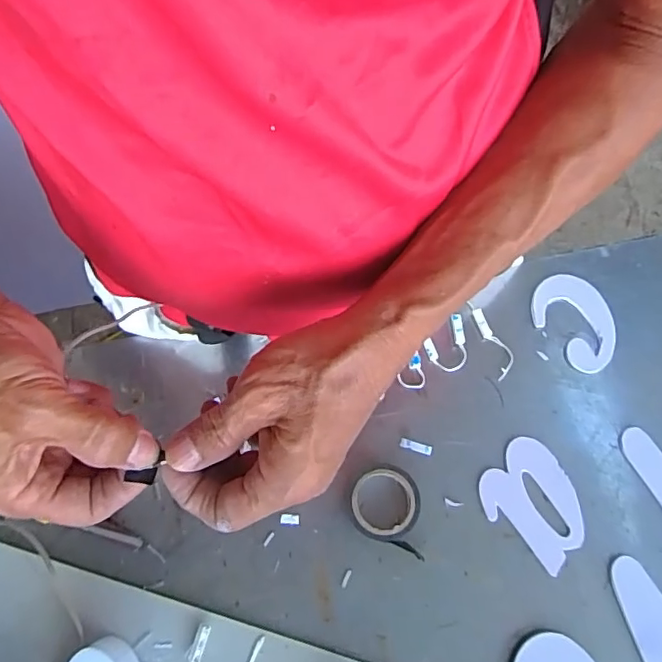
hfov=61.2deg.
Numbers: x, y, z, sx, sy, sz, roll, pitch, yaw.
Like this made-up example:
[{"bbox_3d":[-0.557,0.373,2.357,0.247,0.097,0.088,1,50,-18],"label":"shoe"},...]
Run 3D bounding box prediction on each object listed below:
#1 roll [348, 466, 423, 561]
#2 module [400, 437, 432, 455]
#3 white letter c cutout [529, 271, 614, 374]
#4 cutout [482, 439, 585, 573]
[{"bbox_3d":[0.042,0.139,0.432,0.053,0.021,0.067,0,71,0],"label":"roll"},{"bbox_3d":[0.069,0.094,0.457,0.026,0.004,0.008,16,71,6],"label":"module"},{"bbox_3d":[0.214,-0.010,0.486,0.058,0.009,0.086,-36,74,-12],"label":"white letter c cutout"},{"bbox_3d":[0.163,0.133,0.442,0.083,0.004,0.069,42,76,13],"label":"cutout"}]

